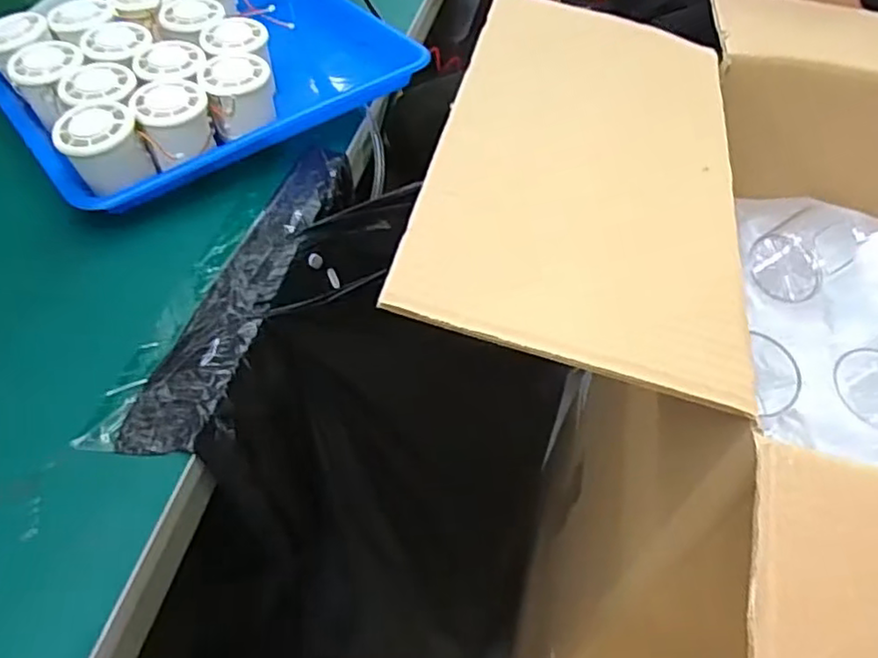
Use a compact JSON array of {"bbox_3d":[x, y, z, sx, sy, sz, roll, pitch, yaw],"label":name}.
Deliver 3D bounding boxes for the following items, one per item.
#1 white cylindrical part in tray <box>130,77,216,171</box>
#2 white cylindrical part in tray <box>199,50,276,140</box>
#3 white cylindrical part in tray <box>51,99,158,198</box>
[{"bbox_3d":[-0.206,-0.160,0.512,0.052,0.049,0.055,3,50,-3],"label":"white cylindrical part in tray"},{"bbox_3d":[-0.164,-0.193,0.536,0.054,0.045,0.058,3,50,-3],"label":"white cylindrical part in tray"},{"bbox_3d":[-0.253,-0.136,0.491,0.058,0.050,0.054,-25,57,-24],"label":"white cylindrical part in tray"}]

